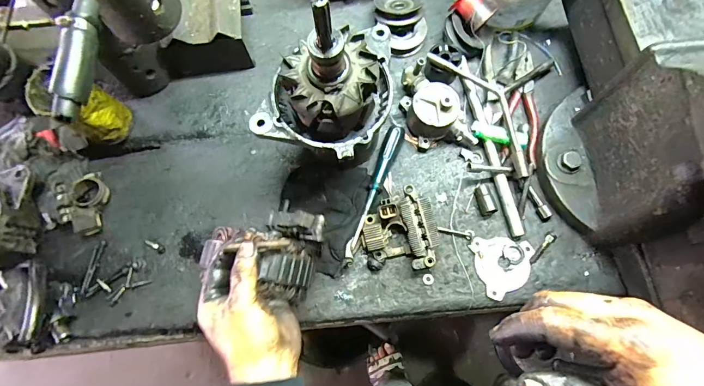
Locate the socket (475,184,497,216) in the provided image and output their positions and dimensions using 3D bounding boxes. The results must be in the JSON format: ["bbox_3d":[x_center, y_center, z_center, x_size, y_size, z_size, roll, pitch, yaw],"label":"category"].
[{"bbox_3d":[0.187,0.010,0.514,0.020,0.020,0.044,-14,69,-4],"label":"socket"}]

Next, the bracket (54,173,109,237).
[{"bbox_3d":[-0.393,0.017,0.542,0.063,0.027,0.088,-25,70,-8],"label":"bracket"}]

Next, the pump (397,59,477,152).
[{"bbox_3d":[0.124,-0.128,0.534,0.085,0.067,0.128,-12,68,-3],"label":"pump"}]

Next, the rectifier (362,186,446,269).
[{"bbox_3d":[0.069,0.051,0.497,0.109,0.038,0.108,-14,69,-4],"label":"rectifier"}]

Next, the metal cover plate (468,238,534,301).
[{"bbox_3d":[0.208,0.097,0.491,0.077,0.004,0.078,-11,68,-2],"label":"metal cover plate"}]

